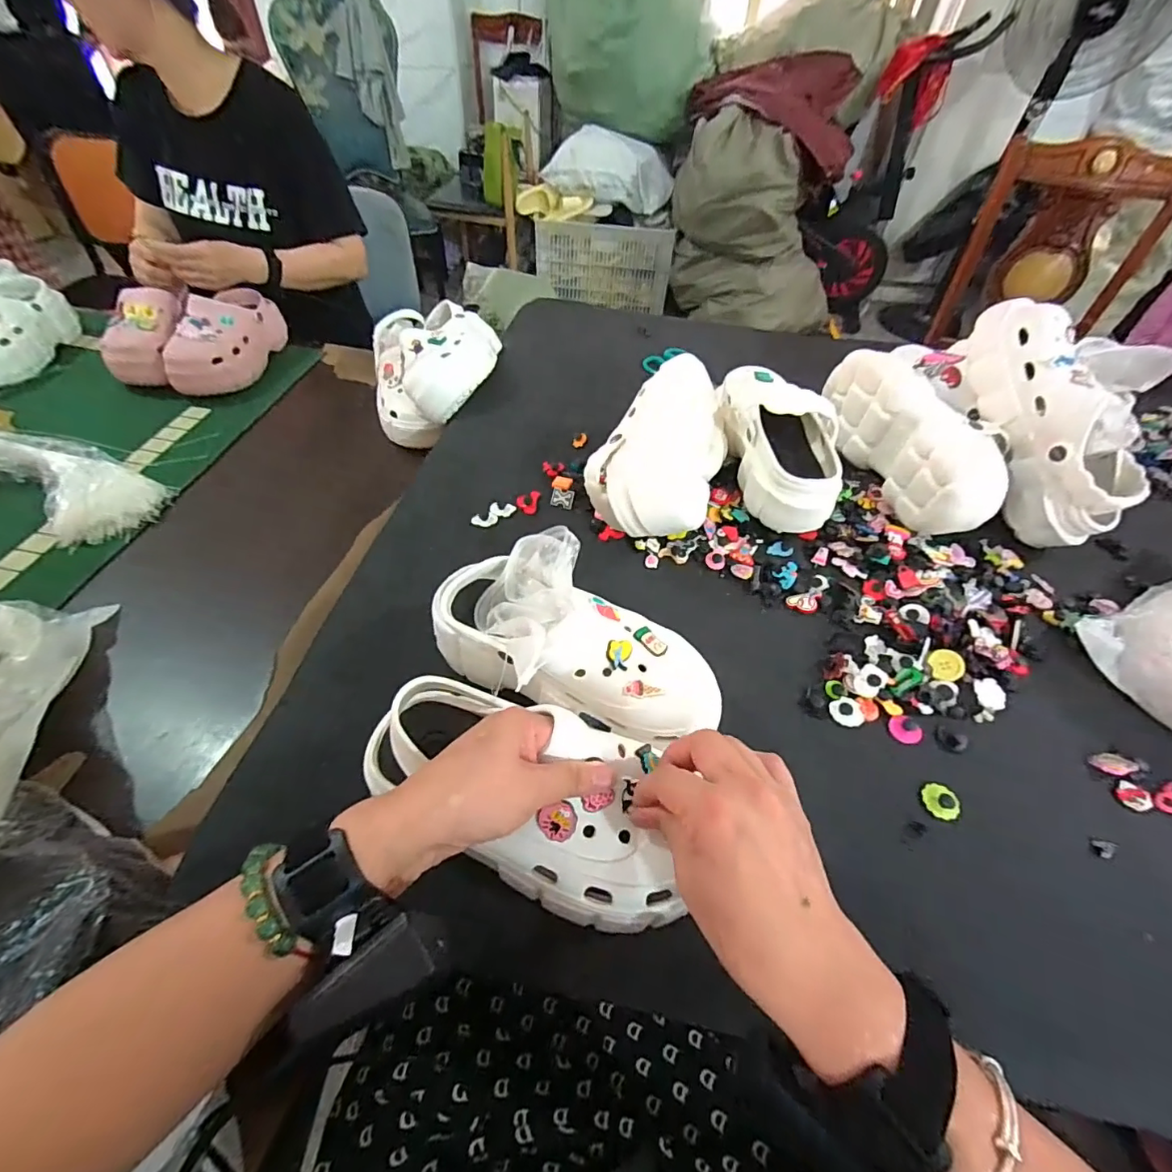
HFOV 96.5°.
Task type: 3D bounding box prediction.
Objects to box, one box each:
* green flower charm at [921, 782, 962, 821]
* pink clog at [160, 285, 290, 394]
[{"bbox_3d":[0.282,0.169,0.415,0.025,0.013,0.026,32,56,21],"label":"green flower charm"},{"bbox_3d":[-0.634,-0.437,0.933,0.090,0.119,0.237,10,51,5],"label":"pink clog"}]

